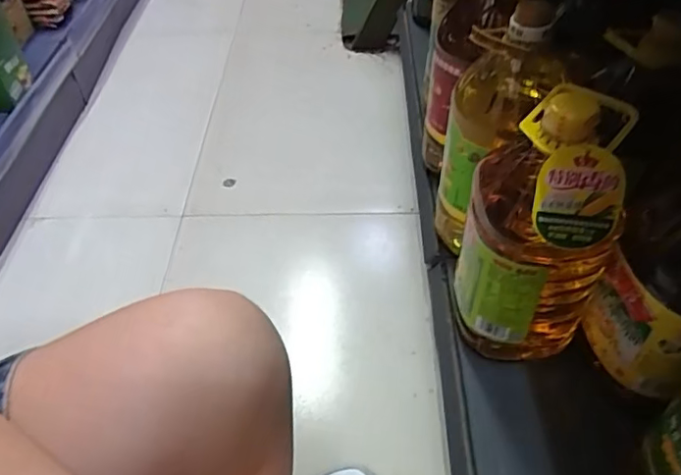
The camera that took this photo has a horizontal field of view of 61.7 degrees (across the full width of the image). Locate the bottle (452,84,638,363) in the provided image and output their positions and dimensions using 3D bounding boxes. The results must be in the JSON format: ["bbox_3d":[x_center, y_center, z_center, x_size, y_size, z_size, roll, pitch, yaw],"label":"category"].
[{"bbox_3d":[0.211,0.002,0.631,0.136,0.312,0.112,1,46,2],"label":"bottle"}]

